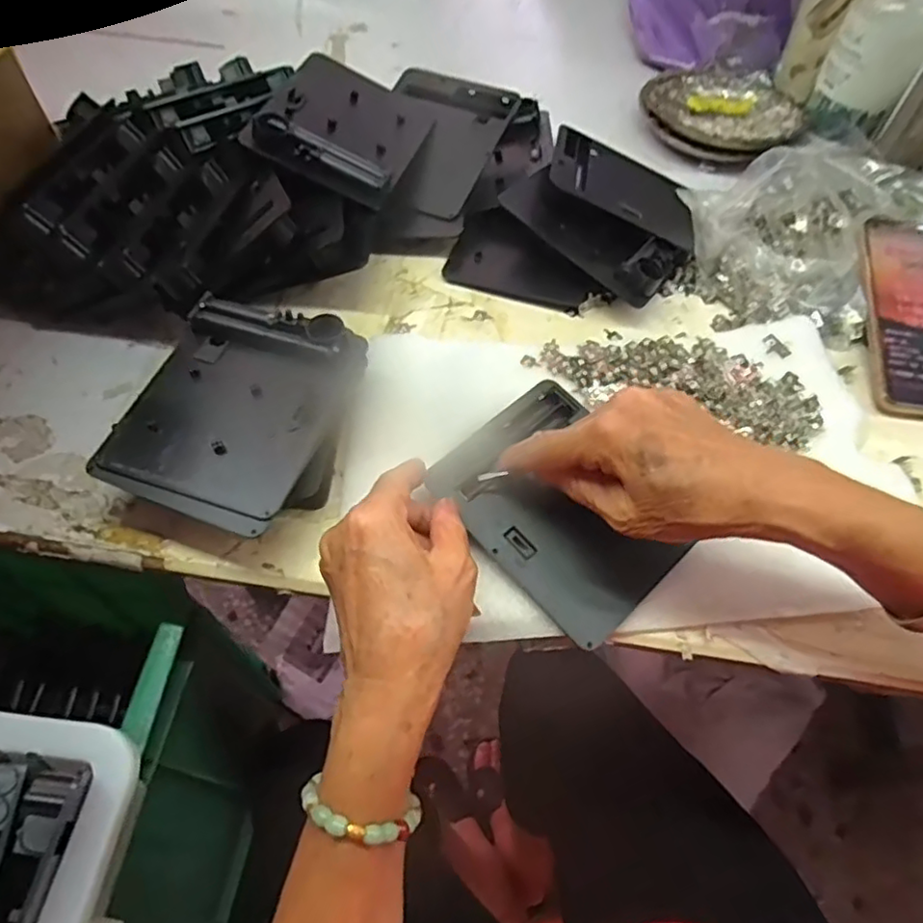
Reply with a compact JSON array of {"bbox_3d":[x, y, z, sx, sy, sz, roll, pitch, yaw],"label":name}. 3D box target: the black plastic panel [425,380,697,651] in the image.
[{"bbox_3d":[0.060,0.028,0.367,0.107,0.015,0.135,-38,81,-25],"label":"black plastic panel"}]

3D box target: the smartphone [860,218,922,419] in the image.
[{"bbox_3d":[0.328,-0.105,0.445,0.078,0.009,0.163,6,70,2],"label":"smartphone"}]

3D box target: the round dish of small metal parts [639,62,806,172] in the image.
[{"bbox_3d":[0.245,-0.332,0.591,0.141,0.029,0.150,1,58,-1],"label":"round dish of small metal parts"}]

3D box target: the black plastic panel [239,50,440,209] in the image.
[{"bbox_3d":[-0.091,-0.261,0.482,0.113,0.014,0.137,24,55,-7],"label":"black plastic panel"}]

